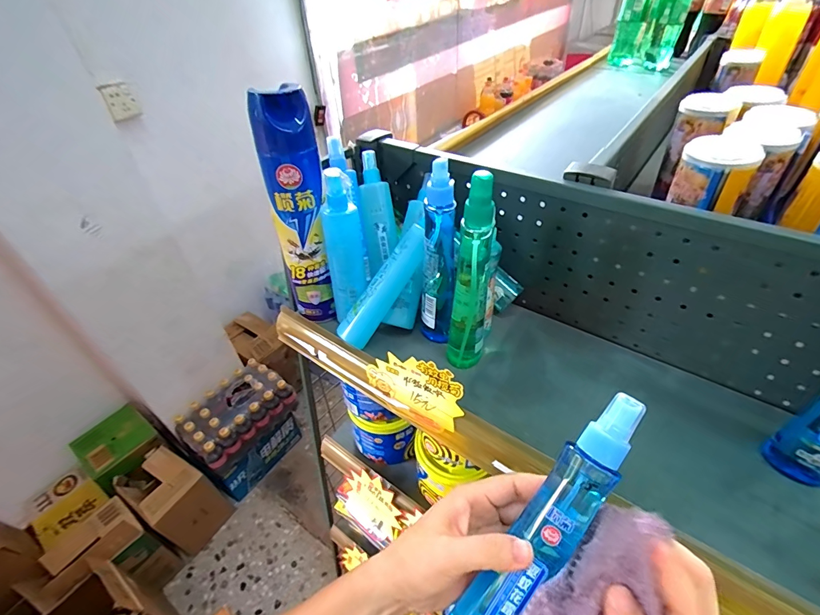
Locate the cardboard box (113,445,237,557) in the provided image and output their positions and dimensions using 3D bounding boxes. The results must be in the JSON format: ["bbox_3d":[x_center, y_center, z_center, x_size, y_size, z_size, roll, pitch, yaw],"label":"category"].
[{"bbox_3d":[-0.804,0.658,1.362,0.238,0.327,0.184,20,48,24],"label":"cardboard box"}]

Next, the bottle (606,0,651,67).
[{"bbox_3d":[0.613,-0.811,1.090,0.071,0.238,0.073,13,45,18],"label":"bottle"}]

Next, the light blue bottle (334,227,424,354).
[{"bbox_3d":[-0.031,-0.025,0.487,0.031,0.037,0.164,39,99,37],"label":"light blue bottle"}]

